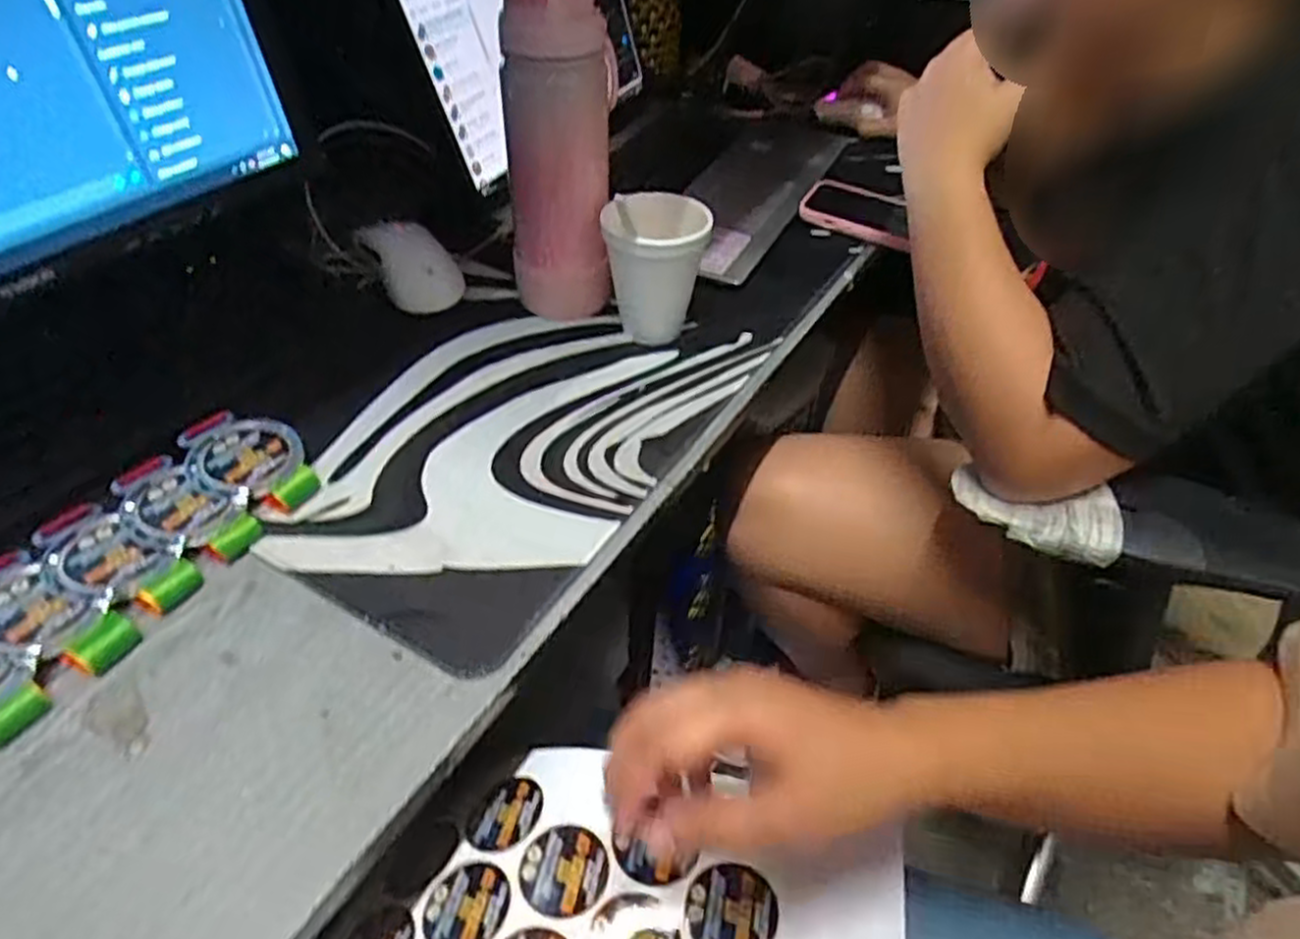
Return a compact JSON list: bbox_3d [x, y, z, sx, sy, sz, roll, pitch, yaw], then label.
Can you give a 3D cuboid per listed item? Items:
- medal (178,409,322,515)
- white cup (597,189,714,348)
[{"bbox_3d":[-0.244,-0.004,0.472,0.060,0.024,0.083,-27,50,-26],"label":"medal"},{"bbox_3d":[0.005,-0.150,0.569,0.072,0.106,0.075,1,44,-1],"label":"white cup"}]

